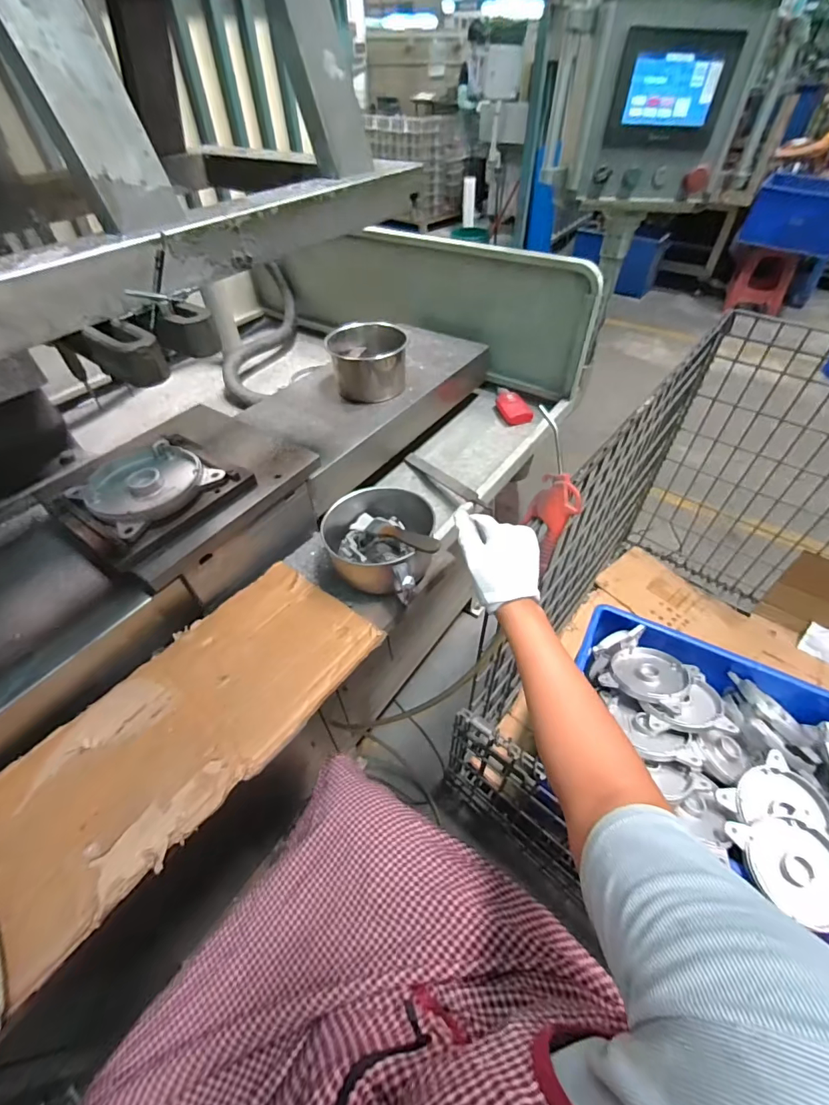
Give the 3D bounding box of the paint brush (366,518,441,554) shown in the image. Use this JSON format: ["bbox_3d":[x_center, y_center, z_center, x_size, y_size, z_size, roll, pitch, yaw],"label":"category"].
[{"bbox_3d":[-0.015,-0.023,0.563,0.032,0.009,0.142,-36,34,-26],"label":"paint brush"}]

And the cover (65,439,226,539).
[{"bbox_3d":[-0.354,-0.092,0.588,0.142,0.021,0.143,26,54,22],"label":"cover"}]

